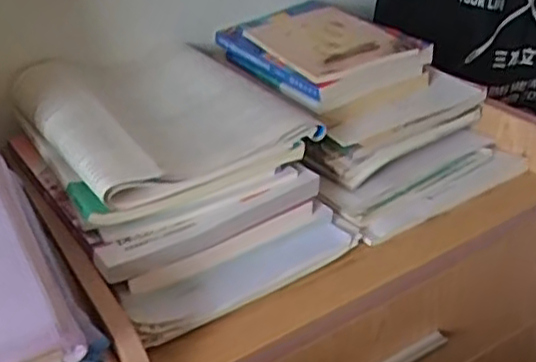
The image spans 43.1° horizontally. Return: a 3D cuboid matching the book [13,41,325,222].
[{"bbox_3d":[-0.113,-0.072,0.705,0.237,0.074,0.277,-20,34,-22],"label":"book"}]

